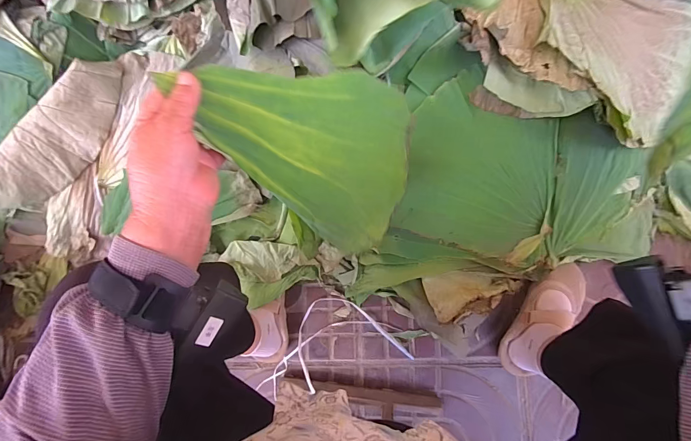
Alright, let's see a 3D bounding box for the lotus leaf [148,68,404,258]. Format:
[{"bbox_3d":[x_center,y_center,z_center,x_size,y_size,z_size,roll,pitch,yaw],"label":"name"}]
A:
[{"bbox_3d":[-0.010,-0.088,0.364,0.170,0.259,0.013,-54,39,-7],"label":"lotus leaf"}]

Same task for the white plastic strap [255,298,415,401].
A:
[{"bbox_3d":[-0.043,0.239,0.677,0.302,0.035,0.158,-19,83,1],"label":"white plastic strap"}]

